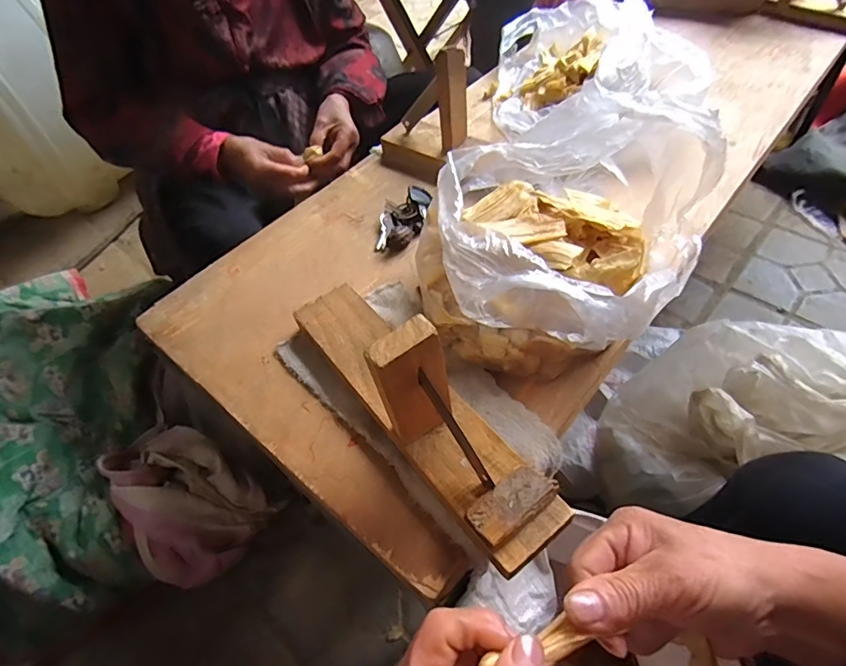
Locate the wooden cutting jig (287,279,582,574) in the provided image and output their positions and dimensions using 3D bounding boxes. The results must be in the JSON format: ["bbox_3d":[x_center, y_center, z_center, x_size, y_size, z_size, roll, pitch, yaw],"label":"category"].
[{"bbox_3d":[-0.014,0.024,0.339,0.069,0.112,0.275,-34,56,-19],"label":"wooden cutting jig"}]

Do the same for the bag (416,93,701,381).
[{"bbox_3d":[0.103,-0.079,0.397,0.201,0.129,0.215,34,62,27],"label":"bag"}]

